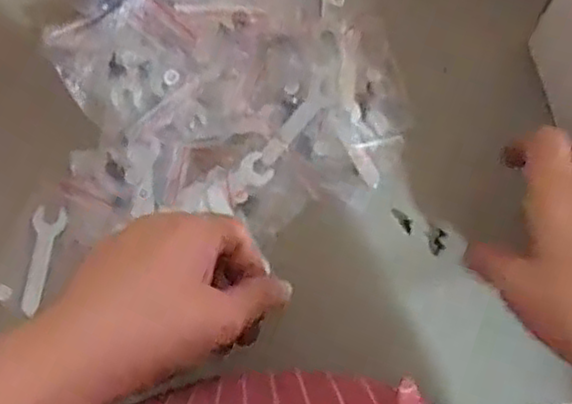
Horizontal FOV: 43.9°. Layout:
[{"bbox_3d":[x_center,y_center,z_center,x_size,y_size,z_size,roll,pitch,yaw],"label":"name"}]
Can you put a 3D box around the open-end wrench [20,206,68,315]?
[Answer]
[{"bbox_3d":[-0.159,0.036,0.455,0.021,0.004,0.067,15,80,4],"label":"open-end wrench"}]

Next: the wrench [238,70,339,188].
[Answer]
[{"bbox_3d":[0.001,-0.045,0.458,0.021,0.008,0.083,42,96,8],"label":"wrench"}]

